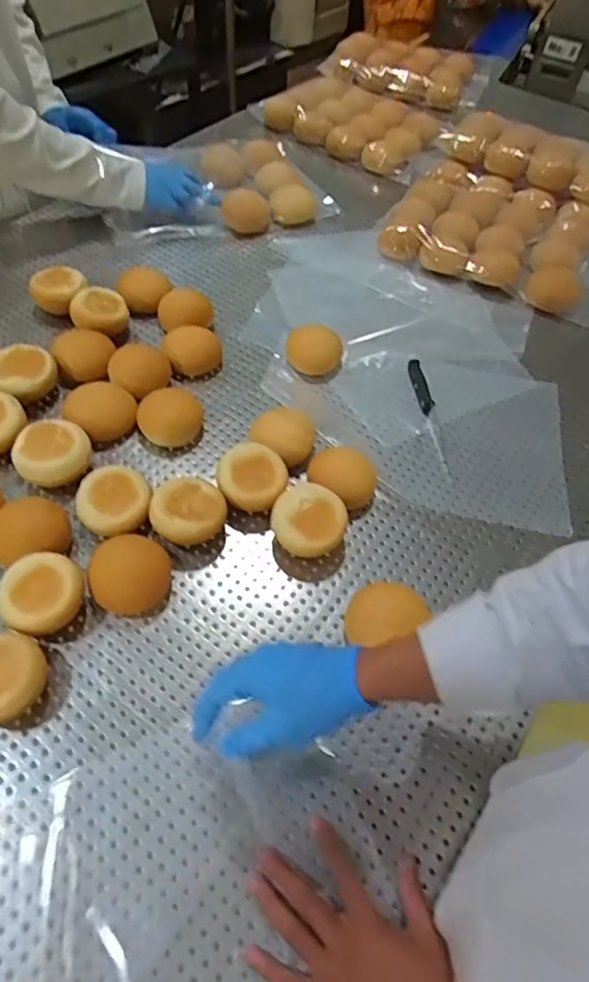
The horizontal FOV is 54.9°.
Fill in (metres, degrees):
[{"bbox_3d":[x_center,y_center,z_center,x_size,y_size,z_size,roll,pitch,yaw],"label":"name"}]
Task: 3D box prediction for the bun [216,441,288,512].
[{"bbox_3d":[-0.048,-0.011,0.663,0.077,0.062,0.066,14,55,5],"label":"bun"}]

